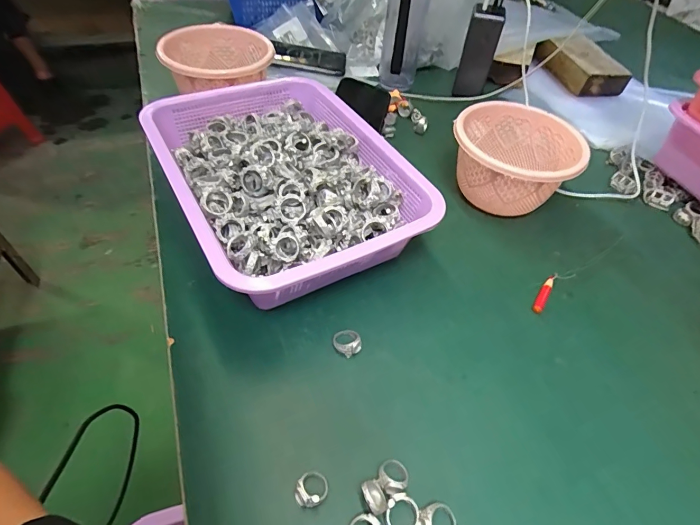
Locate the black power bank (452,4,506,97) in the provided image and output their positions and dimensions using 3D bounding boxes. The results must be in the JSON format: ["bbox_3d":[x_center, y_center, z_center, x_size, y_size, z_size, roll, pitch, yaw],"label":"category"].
[{"bbox_3d":[0.207,-0.337,0.652,0.051,0.124,0.032,7,49,3],"label":"black power bank"}]

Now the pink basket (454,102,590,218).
[{"bbox_3d":[0.192,-0.117,0.499,0.138,0.095,0.134,3,48,-3],"label":"pink basket"}]

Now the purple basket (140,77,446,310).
[{"bbox_3d":[-0.066,-0.086,0.444,0.235,0.082,0.305,-23,55,-22],"label":"purple basket"}]

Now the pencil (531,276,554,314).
[{"bbox_3d":[0.202,0.035,0.426,0.010,0.015,0.050,28,52,20],"label":"pencil"}]

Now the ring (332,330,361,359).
[{"bbox_3d":[-0.002,0.070,0.364,0.024,0.012,0.025,3,48,-3],"label":"ring"}]

